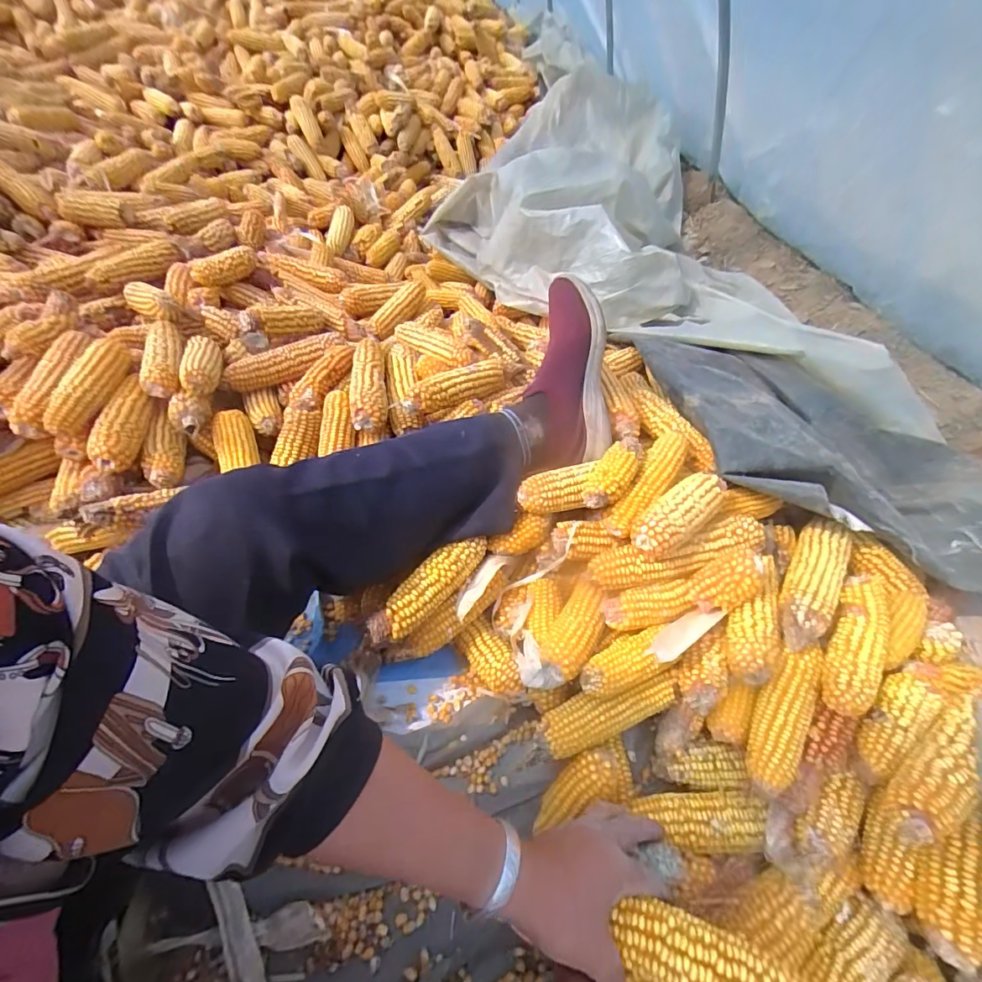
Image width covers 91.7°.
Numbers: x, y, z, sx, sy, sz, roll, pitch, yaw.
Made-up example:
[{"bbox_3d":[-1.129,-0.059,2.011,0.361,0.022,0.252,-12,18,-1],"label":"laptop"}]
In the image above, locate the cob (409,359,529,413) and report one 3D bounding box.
[{"bbox_3d":[-0.027,-0.144,0.656,0.193,0.043,0.044,-25,54,-38],"label":"cob"}]

